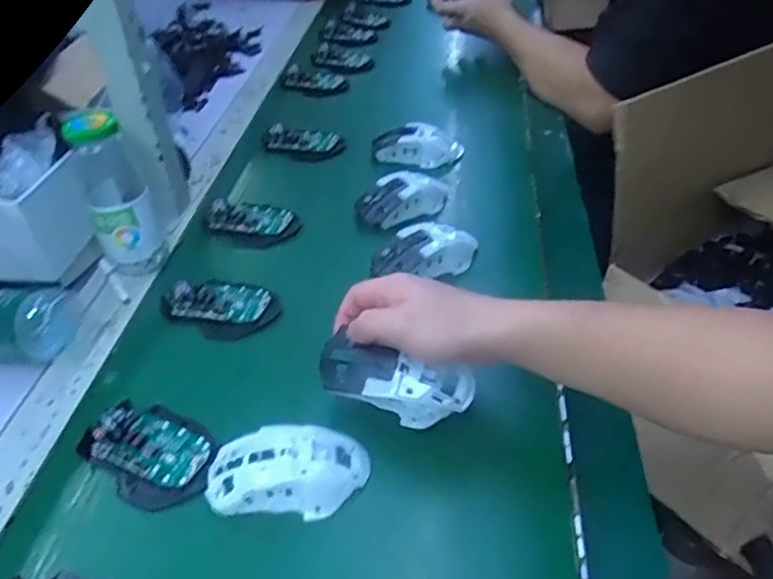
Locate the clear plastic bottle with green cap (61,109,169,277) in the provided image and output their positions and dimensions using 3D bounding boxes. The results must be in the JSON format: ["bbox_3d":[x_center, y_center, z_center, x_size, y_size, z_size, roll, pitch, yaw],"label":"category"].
[{"bbox_3d":[-0.272,-0.097,0.646,0.059,0.165,0.078,-21,44,-20],"label":"clear plastic bottle with green cap"}]

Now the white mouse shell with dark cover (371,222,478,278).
[{"bbox_3d":[0.039,-0.042,0.661,0.111,0.036,0.057,-11,41,-9],"label":"white mouse shell with dark cover"}]

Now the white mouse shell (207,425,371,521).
[{"bbox_3d":[-0.072,0.130,0.467,0.113,0.031,0.059,-1,41,3],"label":"white mouse shell"}]

